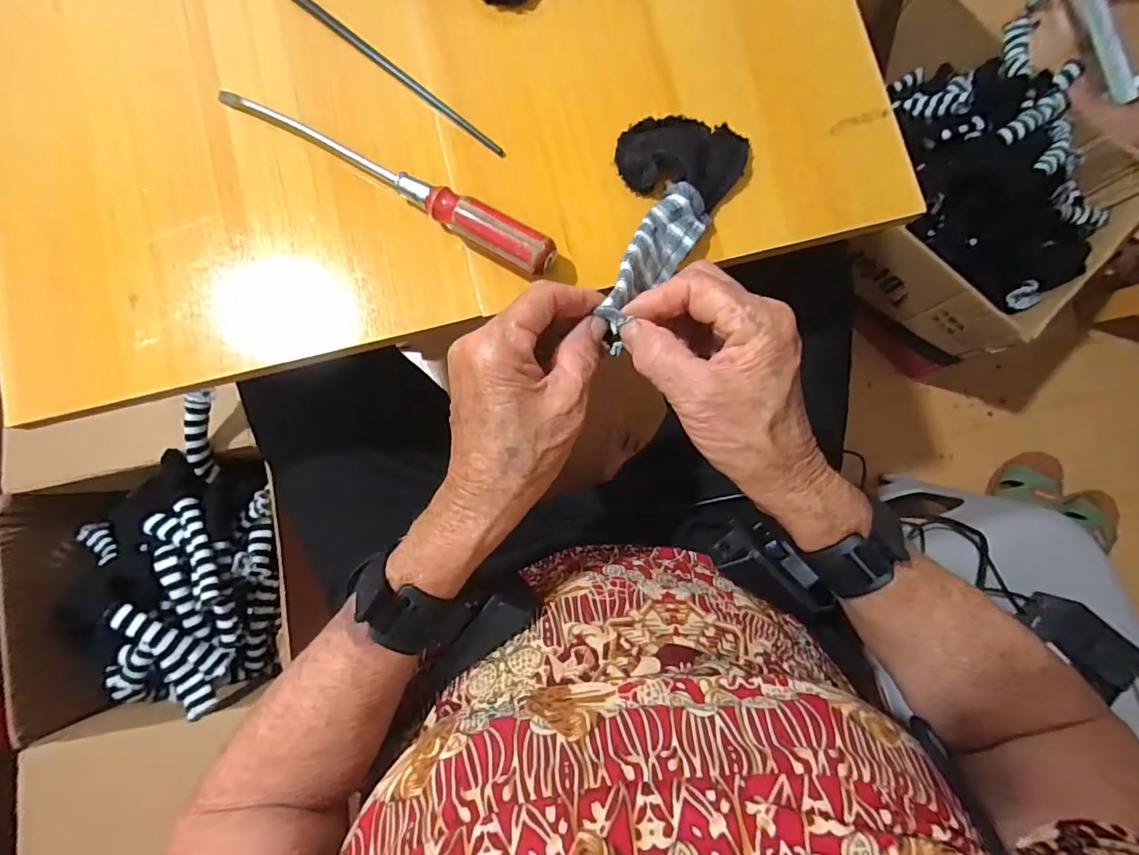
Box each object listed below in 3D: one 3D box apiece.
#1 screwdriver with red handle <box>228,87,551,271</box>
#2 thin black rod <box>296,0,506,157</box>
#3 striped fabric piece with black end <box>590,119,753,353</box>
[{"bbox_3d":[-0.117,-0.160,0.318,0.244,0.028,0.021,31,84,2],"label":"screwdriver with red handle"},{"bbox_3d":[-0.136,-0.251,0.337,0.233,0.004,0.008,39,84,3],"label":"thin black rod"},{"bbox_3d":[0.051,-0.121,0.303,0.074,0.026,0.171,21,68,1],"label":"striped fabric piece with black end"}]

